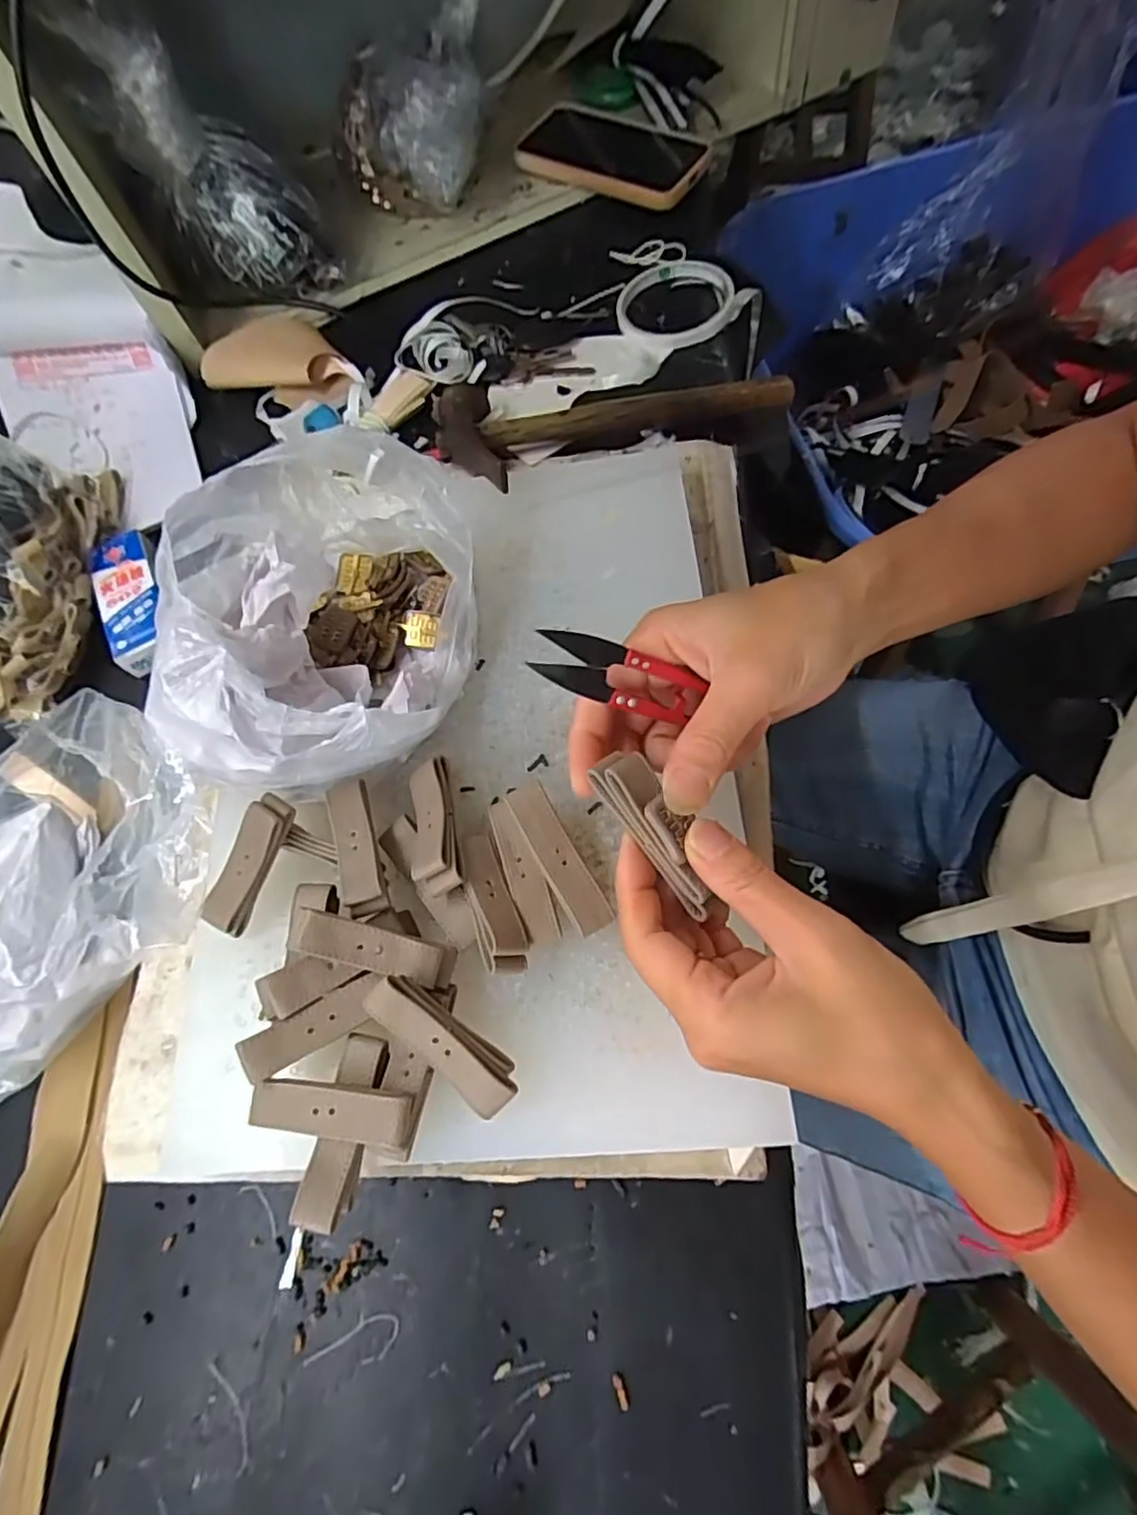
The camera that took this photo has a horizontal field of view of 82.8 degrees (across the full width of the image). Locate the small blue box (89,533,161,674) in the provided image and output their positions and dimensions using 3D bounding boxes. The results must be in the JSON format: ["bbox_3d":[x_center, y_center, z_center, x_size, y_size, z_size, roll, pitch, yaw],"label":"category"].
[{"bbox_3d":[-0.292,-0.109,0.429,0.041,0.019,0.111,-24,67,-3],"label":"small blue box"}]

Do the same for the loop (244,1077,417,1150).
[{"bbox_3d":[-0.092,0.135,0.246,0.065,0.011,0.018,3,68,8],"label":"loop"}]

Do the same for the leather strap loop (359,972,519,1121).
[{"bbox_3d":[-0.049,0.111,0.252,0.066,0.012,0.022,43,71,-4],"label":"leather strap loop"}]

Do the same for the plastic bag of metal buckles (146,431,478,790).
[{"bbox_3d":[-0.112,-0.066,0.297,0.134,0.093,0.149,-15,67,1],"label":"plastic bag of metal buckles"}]

